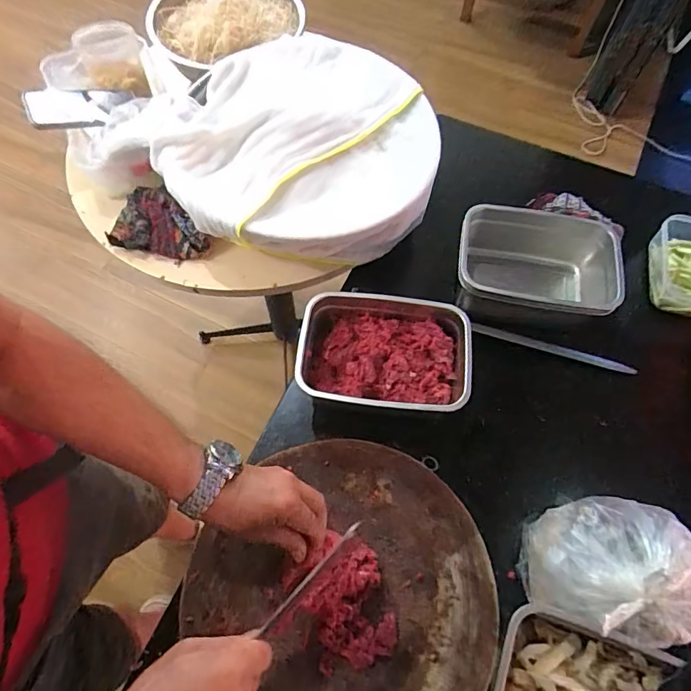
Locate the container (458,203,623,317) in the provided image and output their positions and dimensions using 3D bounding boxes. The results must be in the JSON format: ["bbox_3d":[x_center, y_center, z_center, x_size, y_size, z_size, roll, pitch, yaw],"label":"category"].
[{"bbox_3d":[0.268,-0.108,0.657,0.219,0.102,0.149,12,65,4],"label":"container"}]

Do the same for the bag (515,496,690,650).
[{"bbox_3d":[0.286,0.228,0.493,0.155,0.139,0.141,14,66,5],"label":"bag"}]

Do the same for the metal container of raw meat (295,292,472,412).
[{"bbox_3d":[0.046,0.016,0.607,0.220,0.073,0.148,7,65,2],"label":"metal container of raw meat"}]

